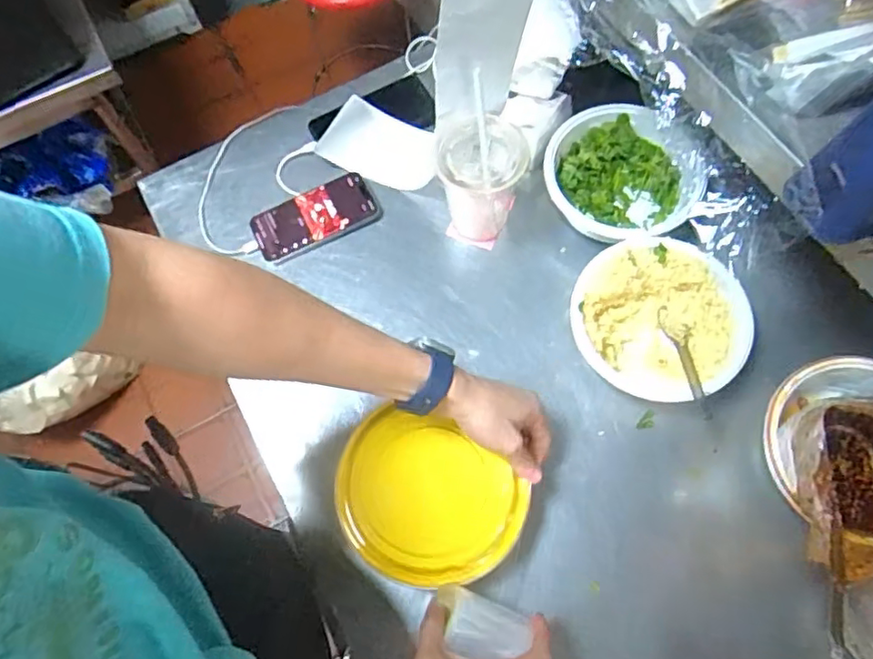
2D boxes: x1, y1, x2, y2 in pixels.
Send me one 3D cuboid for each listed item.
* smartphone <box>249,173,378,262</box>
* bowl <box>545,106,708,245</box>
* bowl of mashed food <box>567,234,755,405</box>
[{"bbox_3d":[-0.147,-0.136,0.736,0.146,0.013,0.068,-25,69,-7],"label":"smartphone"},{"bbox_3d":[0.212,-0.169,0.706,0.171,0.065,0.167,-1,68,3],"label":"bowl"},{"bbox_3d":[0.228,-0.007,0.632,0.164,0.064,0.163,-1,68,3],"label":"bowl of mashed food"}]

